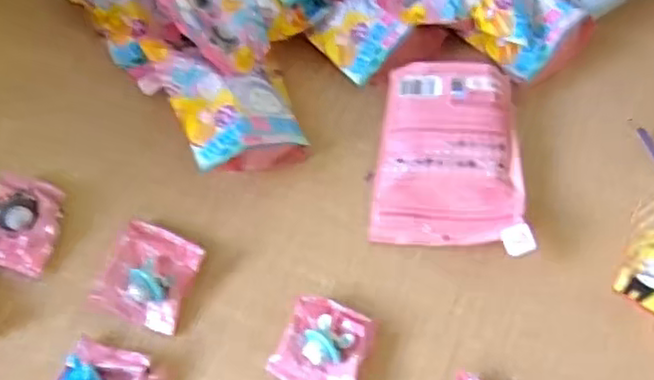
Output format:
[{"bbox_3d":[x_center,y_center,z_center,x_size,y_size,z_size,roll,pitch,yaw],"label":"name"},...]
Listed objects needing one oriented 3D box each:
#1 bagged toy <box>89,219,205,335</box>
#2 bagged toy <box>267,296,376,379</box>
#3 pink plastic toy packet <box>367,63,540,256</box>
[{"bbox_3d":[-0.145,0.069,0.559,0.073,0.018,0.076,21,64,8],"label":"bagged toy"},{"bbox_3d":[-0.002,0.124,0.541,0.069,0.022,0.071,22,64,8],"label":"bagged toy"},{"bbox_3d":[0.110,-0.031,0.606,0.129,0.047,0.169,6,63,1],"label":"pink plastic toy packet"}]

